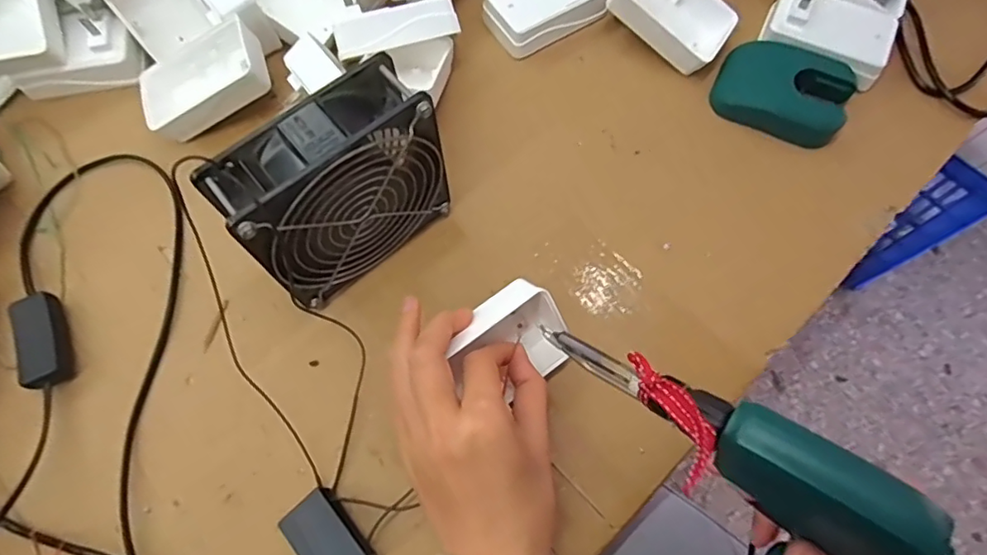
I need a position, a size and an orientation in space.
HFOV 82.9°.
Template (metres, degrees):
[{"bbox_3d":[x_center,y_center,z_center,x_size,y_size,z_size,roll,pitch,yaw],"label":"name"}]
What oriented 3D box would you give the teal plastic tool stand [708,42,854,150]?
[{"bbox_3d":[0.210,-0.136,0.408,0.090,0.026,0.064,28,71,10],"label":"teal plastic tool stand"}]

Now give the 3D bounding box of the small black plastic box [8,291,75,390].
[{"bbox_3d":[-0.281,0.039,0.345,0.023,0.019,0.058,-23,71,-9],"label":"small black plastic box"}]

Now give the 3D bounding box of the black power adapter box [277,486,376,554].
[{"bbox_3d":[-0.089,0.143,0.303,0.030,0.024,0.049,-41,74,-14],"label":"black power adapter box"}]

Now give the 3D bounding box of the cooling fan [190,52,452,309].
[{"bbox_3d":[-0.087,-0.049,0.329,0.117,0.119,0.046,-39,74,-14],"label":"cooling fan"}]

